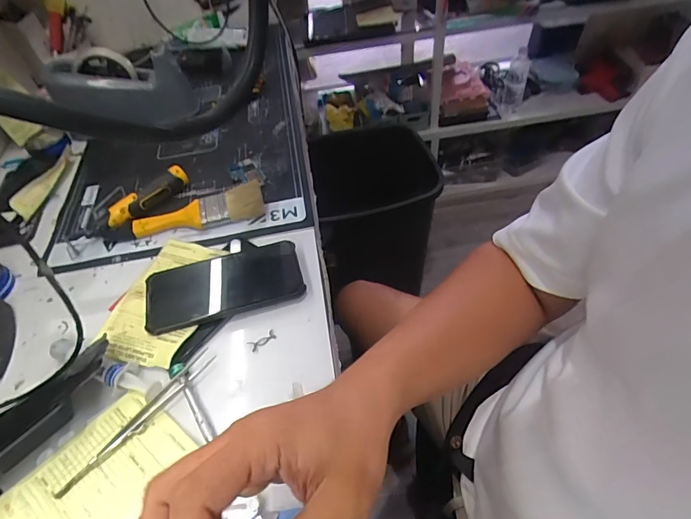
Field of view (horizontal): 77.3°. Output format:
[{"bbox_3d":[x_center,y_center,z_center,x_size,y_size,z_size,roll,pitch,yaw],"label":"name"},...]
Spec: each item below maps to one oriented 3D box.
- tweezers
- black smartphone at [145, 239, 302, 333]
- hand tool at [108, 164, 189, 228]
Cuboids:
[{"bbox_3d":[-0.182,0.140,0.384,0.015,0.008,0.157,31,60,27],"label":"tweezers"},{"bbox_3d":[-0.132,0.025,0.473,0.164,0.012,0.086,-11,46,-9],"label":"black smartphone"},{"bbox_3d":[-0.260,-0.084,0.575,0.026,0.025,0.117,27,59,25],"label":"hand tool"}]

